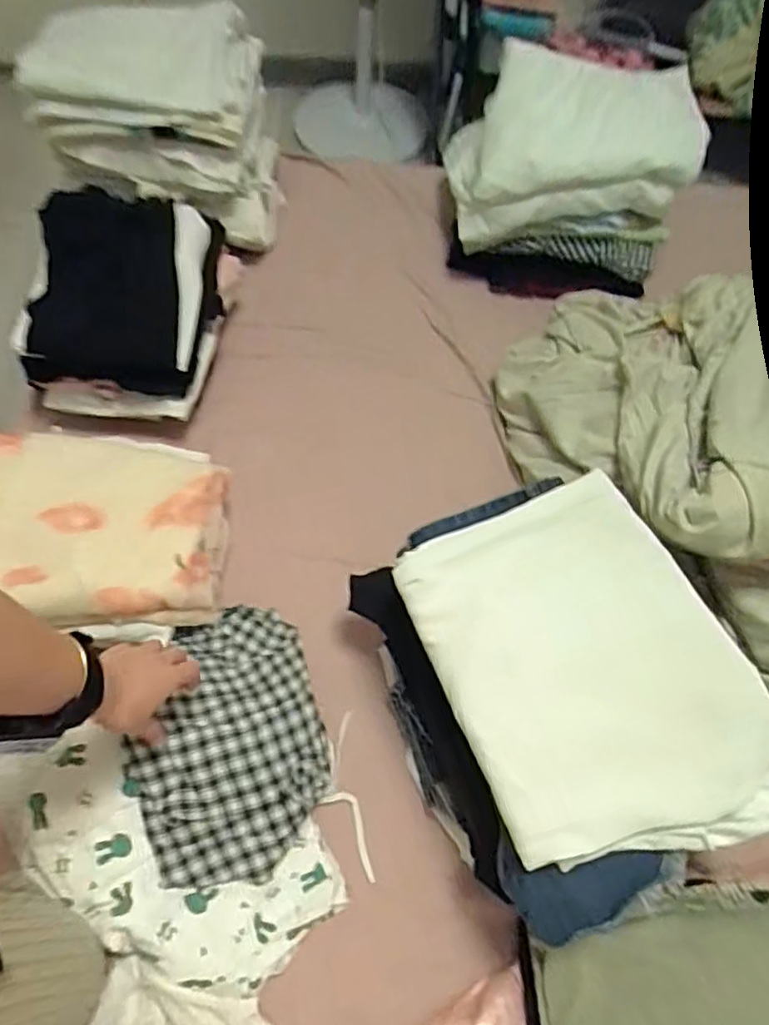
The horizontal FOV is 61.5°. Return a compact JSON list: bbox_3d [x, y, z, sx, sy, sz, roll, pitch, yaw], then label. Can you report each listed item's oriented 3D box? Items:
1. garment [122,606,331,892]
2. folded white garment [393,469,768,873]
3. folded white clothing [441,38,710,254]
[{"bbox_3d":[-0.165,0.235,0.687,0.191,0.082,0.273,-16,65,-10],"label":"garment"},{"bbox_3d":[0.185,0.143,0.575,0.254,0.040,0.337,-21,66,-12],"label":"folded white garment"},{"bbox_3d":[0.274,-0.566,0.984,0.325,0.178,0.274,-2,63,-3],"label":"folded white clothing"}]

